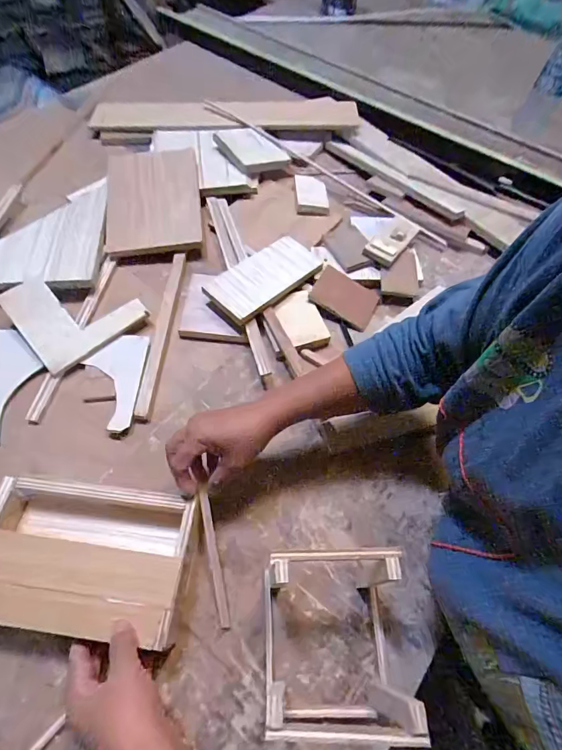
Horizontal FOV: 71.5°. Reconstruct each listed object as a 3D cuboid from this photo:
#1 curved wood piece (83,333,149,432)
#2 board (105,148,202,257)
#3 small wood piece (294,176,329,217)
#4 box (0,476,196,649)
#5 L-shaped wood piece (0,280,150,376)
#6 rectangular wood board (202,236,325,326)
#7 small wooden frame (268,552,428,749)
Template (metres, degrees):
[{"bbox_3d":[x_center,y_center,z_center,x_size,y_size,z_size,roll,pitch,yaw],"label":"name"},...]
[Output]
[{"bbox_3d":[-0.240,0.007,0.558,0.077,0.016,0.152,3,59,-2],"label":"curved wood piece"},{"bbox_3d":[-0.233,-0.314,0.708,0.164,0.026,0.219,-7,76,1],"label":"board"},{"bbox_3d":[0.060,-0.358,0.775,0.063,0.019,0.111,0,59,-4],"label":"small wood piece"},{"bbox_3d":[-0.208,0.191,0.415,0.211,0.048,0.135,7,59,1],"label":"box"},{"bbox_3d":[-0.315,-0.101,0.593,0.157,0.011,0.163,-40,78,-17],"label":"L-shaped wood piece"},{"bbox_3d":[-0.022,-0.160,0.640,0.193,0.030,0.093,-39,69,-23],"label":"rectangular wood board"},{"bbox_3d":[0.049,0.252,0.366,0.126,0.123,0.150,0,59,-4],"label":"small wooden frame"}]

